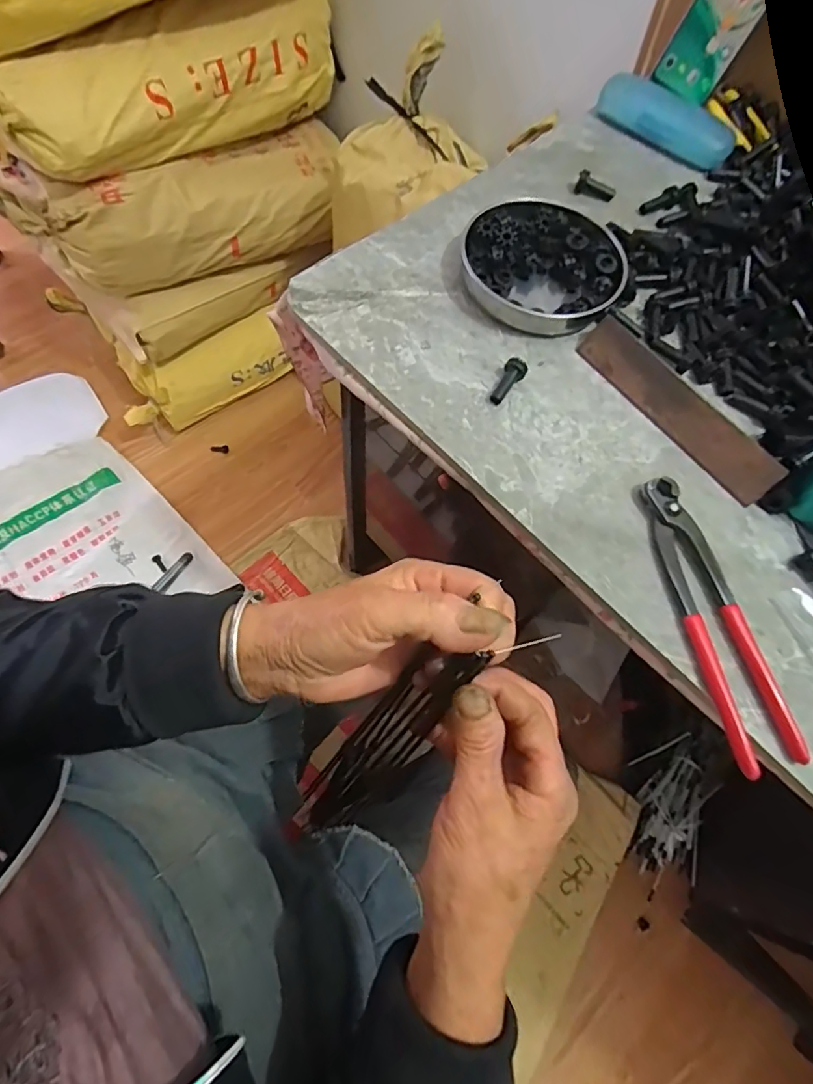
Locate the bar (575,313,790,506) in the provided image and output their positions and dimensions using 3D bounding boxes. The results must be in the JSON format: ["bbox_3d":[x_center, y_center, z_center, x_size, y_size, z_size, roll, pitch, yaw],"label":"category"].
[{"bbox_3d":[0.209,-0.105,0.408,0.179,0.035,0.004,51,30,16],"label":"bar"}]

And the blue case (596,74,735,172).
[{"bbox_3d":[0.277,-0.447,0.551,0.144,0.031,0.057,40,70,12],"label":"blue case"}]

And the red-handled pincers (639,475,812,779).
[{"bbox_3d":[0.202,0.047,0.349,0.041,0.015,0.194,-12,69,-10],"label":"red-handled pincers"}]

